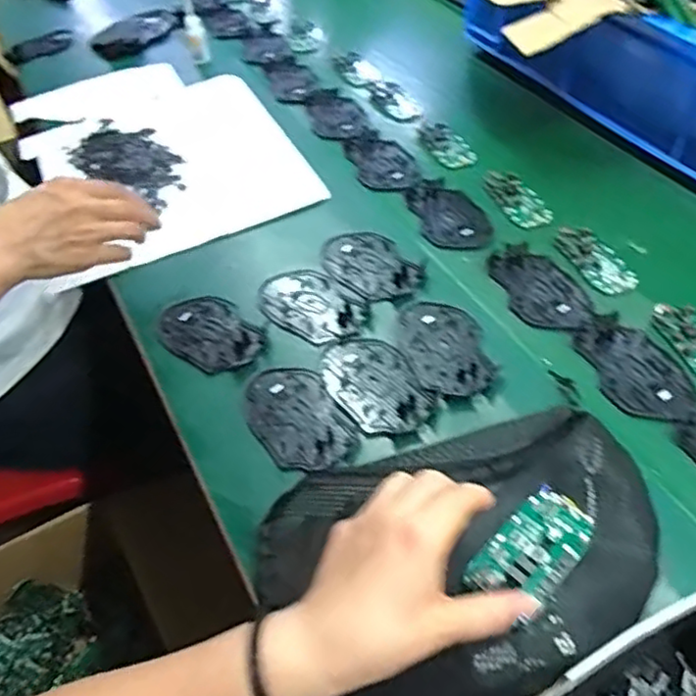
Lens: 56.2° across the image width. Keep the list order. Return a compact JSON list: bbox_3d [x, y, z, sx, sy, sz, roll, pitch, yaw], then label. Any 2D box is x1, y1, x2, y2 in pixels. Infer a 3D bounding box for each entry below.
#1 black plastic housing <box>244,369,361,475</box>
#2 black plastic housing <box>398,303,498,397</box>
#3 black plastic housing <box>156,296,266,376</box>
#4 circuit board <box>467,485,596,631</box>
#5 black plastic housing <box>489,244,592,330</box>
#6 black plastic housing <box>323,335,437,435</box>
[{"bbox_3d":[-0.043,0.060,0.551,0.071,0.008,0.112,-27,53,-18],"label":"black plastic housing"},{"bbox_3d":[0.087,-0.001,0.589,0.073,0.008,0.108,-6,49,-1],"label":"black plastic housing"},{"bbox_3d":[-0.131,-0.015,0.617,0.072,0.011,0.106,-38,56,-25],"label":"black plastic housing"},{"bbox_3d":[0.116,0.127,0.408,0.047,0.006,0.088,36,60,29],"label":"circuit board"},{"bbox_3d":[0.185,-0.059,0.634,0.068,0.006,0.115,-14,50,-8],"label":"black plastic housing"},{"bbox_3d":[0.022,0.030,0.566,0.071,0.004,0.111,-23,51,-15],"label":"black plastic housing"}]

